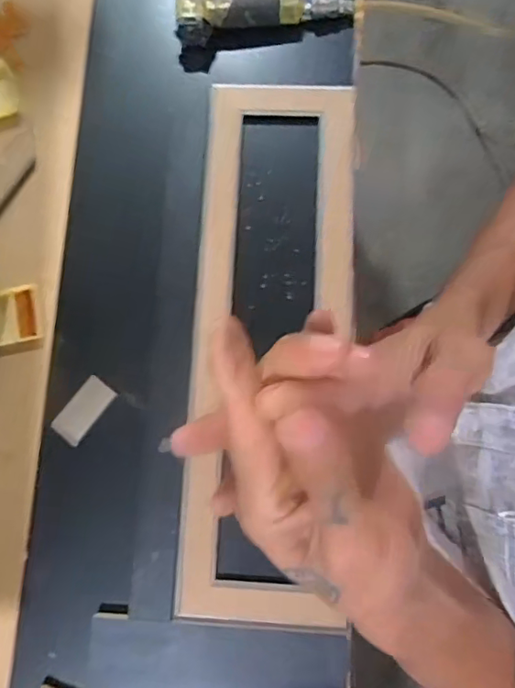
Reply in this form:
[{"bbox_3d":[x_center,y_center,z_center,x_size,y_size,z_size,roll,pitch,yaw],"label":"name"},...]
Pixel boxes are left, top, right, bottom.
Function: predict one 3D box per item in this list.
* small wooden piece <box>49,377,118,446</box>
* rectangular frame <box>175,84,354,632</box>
[{"bbox_3d":[-0.213,0.081,0.662,0.043,0.012,0.079,36,81,6],"label":"small wooden piece"},{"bbox_3d":[0.019,-0.017,0.673,0.194,0.014,0.677,3,79,0],"label":"rectangular frame"}]

